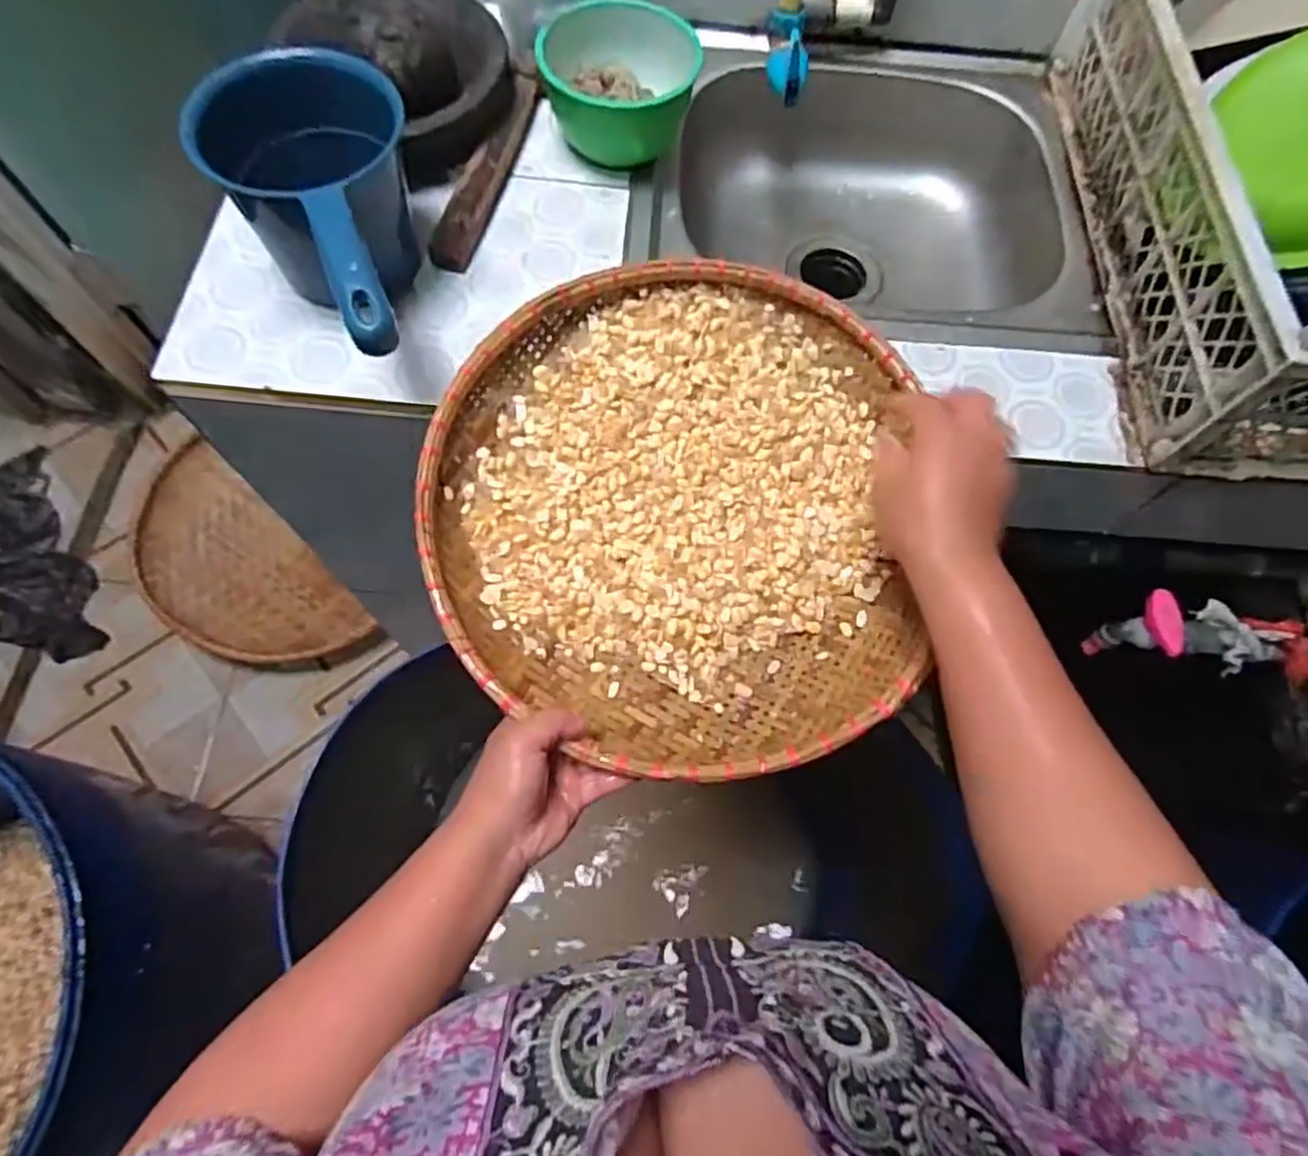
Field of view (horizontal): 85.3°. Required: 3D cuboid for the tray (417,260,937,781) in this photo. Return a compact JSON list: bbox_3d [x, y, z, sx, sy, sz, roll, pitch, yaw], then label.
[{"bbox_3d":[0.020,-0.047,0.492,0.331,0.084,0.346,-1,68,-1],"label":"tray"}]

